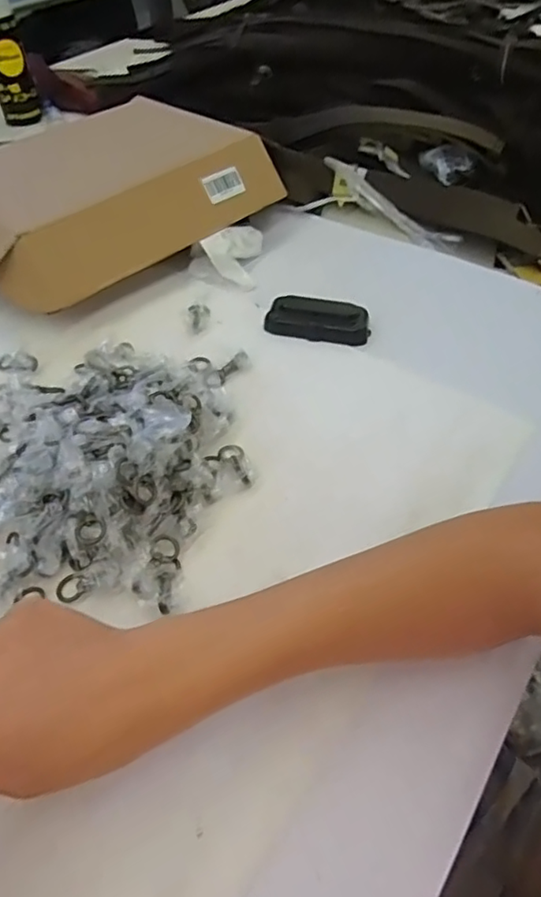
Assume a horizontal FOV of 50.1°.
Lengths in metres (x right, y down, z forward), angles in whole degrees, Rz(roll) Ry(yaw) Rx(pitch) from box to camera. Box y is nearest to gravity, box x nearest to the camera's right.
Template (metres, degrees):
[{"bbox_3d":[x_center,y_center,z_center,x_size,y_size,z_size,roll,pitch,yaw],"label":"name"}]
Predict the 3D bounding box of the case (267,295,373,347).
[{"bbox_3d":[0.050,-0.136,0.608,0.106,0.024,0.040,11,52,10],"label":"case"}]

